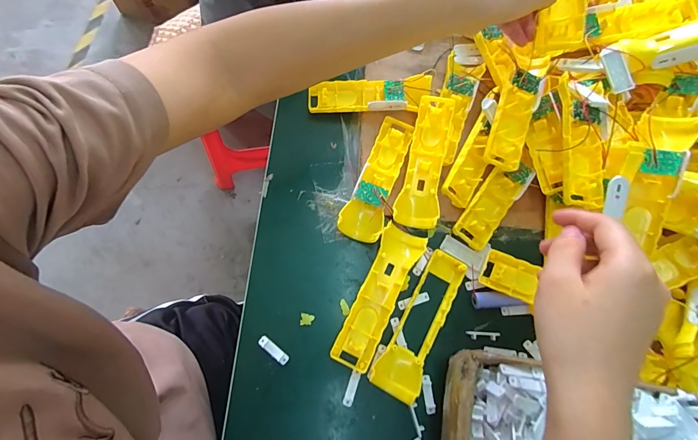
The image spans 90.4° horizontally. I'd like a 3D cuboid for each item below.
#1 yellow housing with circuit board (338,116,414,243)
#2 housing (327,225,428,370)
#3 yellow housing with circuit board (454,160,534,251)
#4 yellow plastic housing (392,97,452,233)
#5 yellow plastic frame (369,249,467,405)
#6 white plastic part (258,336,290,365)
[{"bbox_3d":[0.040,-0.053,0.425,0.048,0.030,0.163,24,73,4],"label":"yellow housing with circuit board"},{"bbox_3d":[0.033,0.083,0.389,0.046,0.020,0.165,27,73,5],"label":"housing"},{"bbox_3d":[0.176,-0.022,0.425,0.044,0.018,0.120,37,74,8],"label":"yellow housing with circuit board"},{"bbox_3d":[0.096,-0.073,0.425,0.048,0.030,0.166,15,73,1],"label":"yellow plastic housing"},{"bbox_3d":[0.080,0.110,0.379,0.047,0.023,0.162,28,73,5],"label":"yellow plastic frame"},{"bbox_3d":[-0.081,0.141,0.373,0.039,0.004,0.011,39,75,9],"label":"white plastic part"}]

